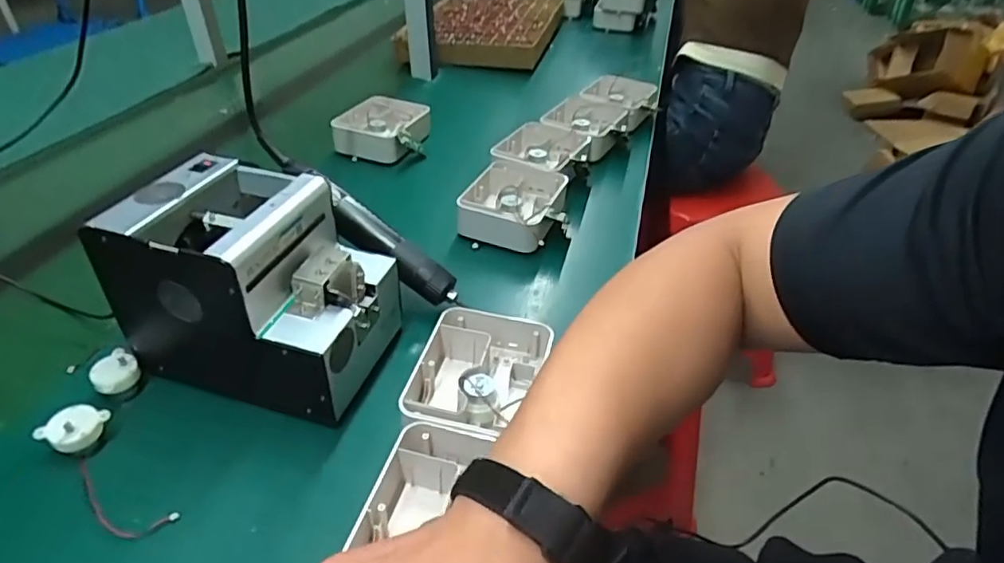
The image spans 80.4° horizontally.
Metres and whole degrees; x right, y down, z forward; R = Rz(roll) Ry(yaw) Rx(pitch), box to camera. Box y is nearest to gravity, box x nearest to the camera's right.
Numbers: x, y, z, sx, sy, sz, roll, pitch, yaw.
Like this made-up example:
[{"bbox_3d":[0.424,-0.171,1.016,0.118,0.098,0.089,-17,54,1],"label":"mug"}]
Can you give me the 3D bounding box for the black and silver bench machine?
[{"bbox_3d":[-0.191,0.003,0.477,0.174,0.158,0.122,8,37,14],"label":"black and silver bench machine"}]

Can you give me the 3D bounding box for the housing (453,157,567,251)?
[{"bbox_3d":[0.013,-0.089,0.692,0.106,0.049,0.134,10,37,16],"label":"housing"}]

